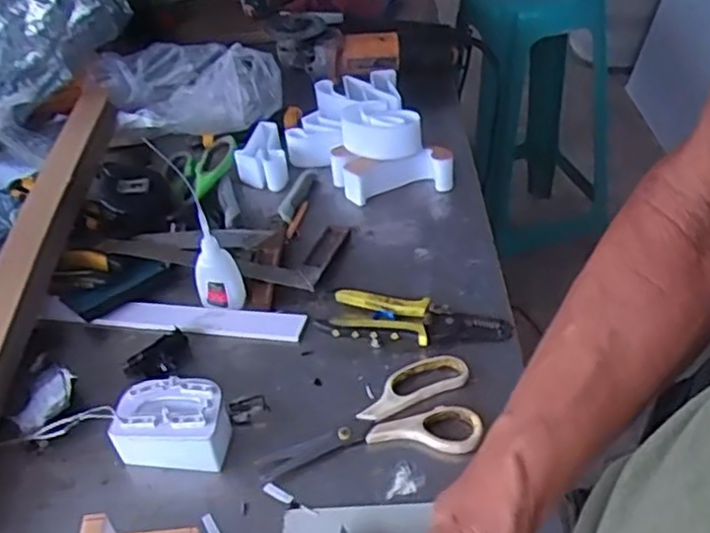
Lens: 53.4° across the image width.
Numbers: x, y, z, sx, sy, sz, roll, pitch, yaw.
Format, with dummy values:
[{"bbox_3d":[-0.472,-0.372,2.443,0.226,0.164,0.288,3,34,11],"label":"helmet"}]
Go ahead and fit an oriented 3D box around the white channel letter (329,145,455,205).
[{"bbox_3d":[0.043,-0.112,0.818,0.134,0.041,0.060,-9,42,-5],"label":"white channel letter"}]

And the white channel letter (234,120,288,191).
[{"bbox_3d":[-0.116,-0.130,0.865,0.059,0.051,0.082,-11,42,-7],"label":"white channel letter"}]

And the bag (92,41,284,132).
[{"bbox_3d":[-0.223,-0.233,0.914,0.244,0.090,0.123,-3,42,2],"label":"bag"}]

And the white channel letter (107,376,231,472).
[{"bbox_3d":[-0.147,0.124,0.565,0.087,0.051,0.049,2,42,7],"label":"white channel letter"}]

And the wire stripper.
[{"bbox_3d":[0.061,0.046,0.652,0.160,0.017,0.059,4,42,9],"label":"wire stripper"}]

